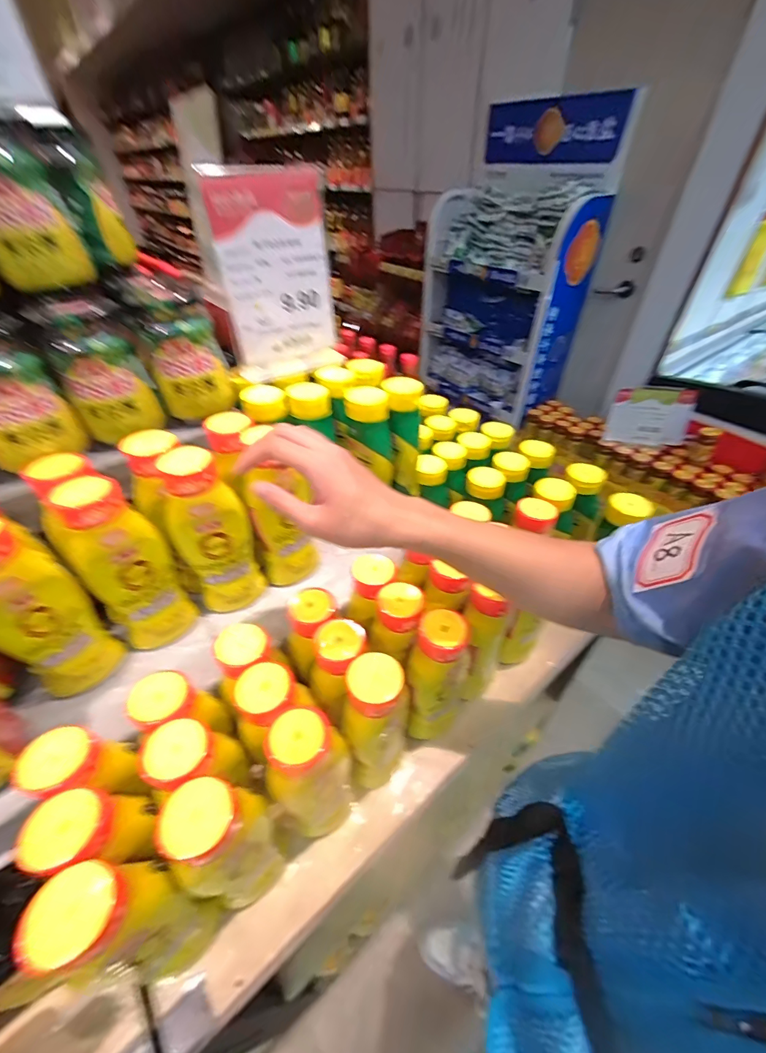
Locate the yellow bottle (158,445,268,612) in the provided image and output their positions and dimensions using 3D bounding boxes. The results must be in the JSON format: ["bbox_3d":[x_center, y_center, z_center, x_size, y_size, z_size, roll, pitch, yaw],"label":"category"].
[{"bbox_3d":[-0.201,0.010,0.469,0.080,0.210,0.056,-26,48,-24],"label":"yellow bottle"}]

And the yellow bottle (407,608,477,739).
[{"bbox_3d":[0.070,0.188,0.494,0.068,0.224,0.076,14,45,15],"label":"yellow bottle"}]

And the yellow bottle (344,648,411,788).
[{"bbox_3d":[-0.005,0.220,0.440,0.062,0.200,0.059,0,43,1],"label":"yellow bottle"}]

